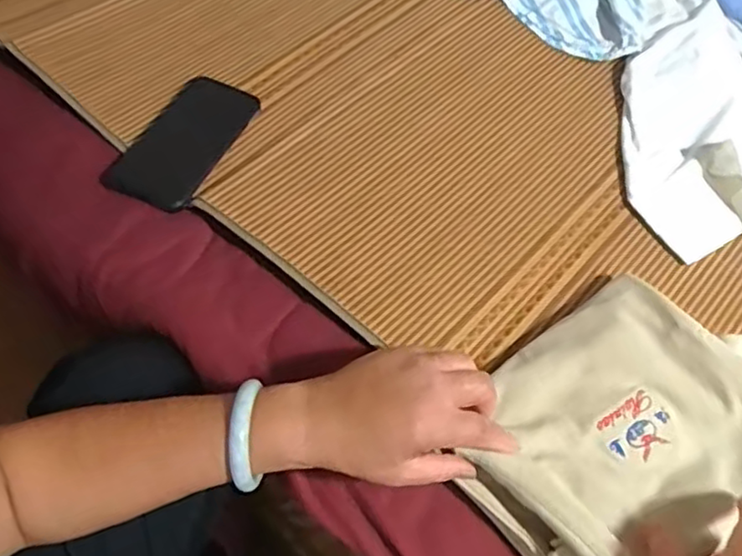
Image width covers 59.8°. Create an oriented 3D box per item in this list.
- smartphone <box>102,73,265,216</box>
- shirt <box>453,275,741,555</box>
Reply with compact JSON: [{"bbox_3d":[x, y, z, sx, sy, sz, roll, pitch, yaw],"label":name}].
[{"bbox_3d":[-0.184,-0.138,0.643,0.089,0.010,0.162,22,59,11],"label":"smartphone"},{"bbox_3d":[0.187,0.115,0.478,0.223,0.046,0.182,-35,65,-22],"label":"shirt"}]

